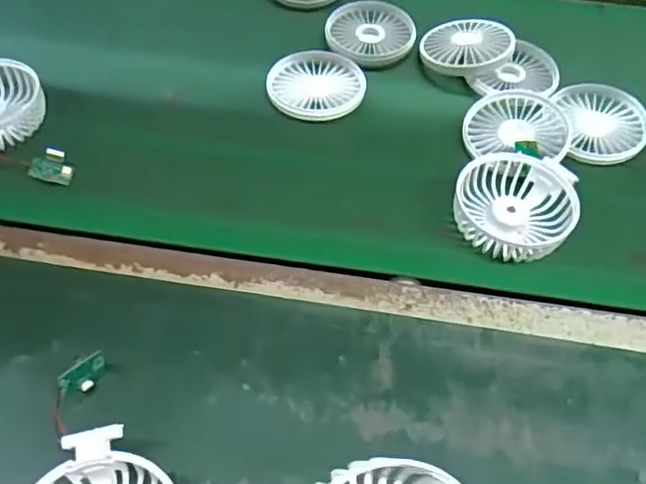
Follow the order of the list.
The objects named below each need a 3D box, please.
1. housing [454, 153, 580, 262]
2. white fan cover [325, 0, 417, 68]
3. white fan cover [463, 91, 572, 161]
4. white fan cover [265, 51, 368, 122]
[{"bbox_3d":[0.146,-0.026,0.466,0.089,0.030,0.085,8,56,3],"label":"housing"},{"bbox_3d":[0.047,-0.207,0.597,0.085,0.012,0.083,9,56,4],"label":"white fan cover"},{"bbox_3d":[0.167,-0.100,0.517,0.086,0.014,0.082,12,56,6],"label":"white fan cover"},{"bbox_3d":[-0.006,-0.145,0.553,0.086,0.008,0.082,1,56,-1],"label":"white fan cover"}]

